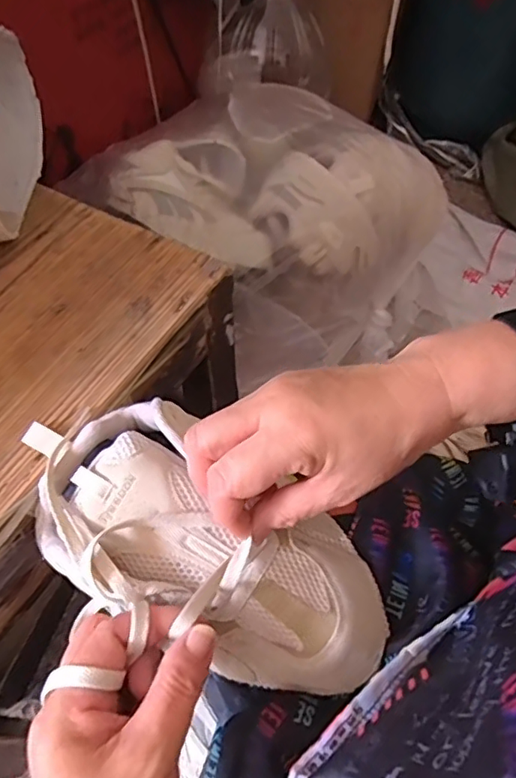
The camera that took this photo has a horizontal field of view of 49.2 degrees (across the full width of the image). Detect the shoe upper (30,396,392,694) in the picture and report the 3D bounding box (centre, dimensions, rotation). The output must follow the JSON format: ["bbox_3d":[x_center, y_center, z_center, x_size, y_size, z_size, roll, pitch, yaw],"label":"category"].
[{"bbox_3d":[-0.038,0.092,0.338,0.236,0.071,0.107,32,62,5],"label":"shoe upper"}]

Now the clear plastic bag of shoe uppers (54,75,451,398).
[{"bbox_3d":[0.015,-0.220,0.705,0.361,0.176,0.335,-34,66,-21],"label":"clear plastic bag of shoe uppers"}]

